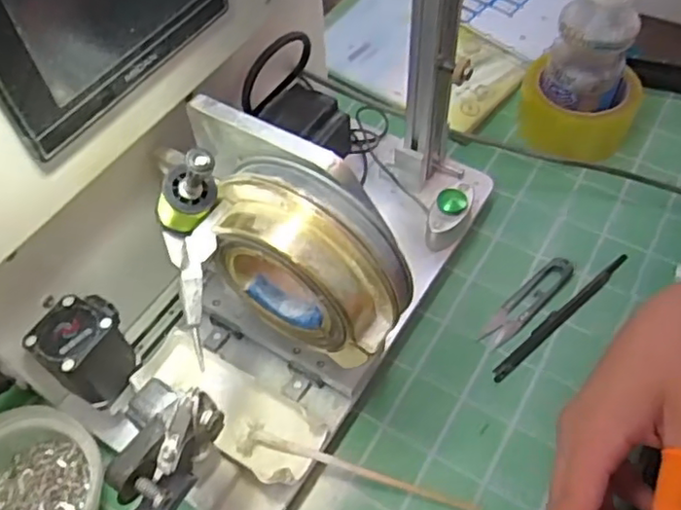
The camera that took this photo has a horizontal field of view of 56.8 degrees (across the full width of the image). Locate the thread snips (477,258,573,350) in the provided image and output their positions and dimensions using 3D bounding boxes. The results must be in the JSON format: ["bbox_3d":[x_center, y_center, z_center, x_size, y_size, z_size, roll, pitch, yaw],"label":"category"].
[{"bbox_3d":[0.146,0.035,0.489,0.099,0.009,0.022,-38,62,-22],"label":"thread snips"}]

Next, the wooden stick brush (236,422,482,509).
[{"bbox_3d":[0.013,0.141,0.408,0.160,0.016,0.019,18,57,0],"label":"wooden stick brush"}]

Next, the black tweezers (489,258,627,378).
[{"bbox_3d":[0.171,0.045,0.485,0.155,0.010,0.011,-36,61,-21],"label":"black tweezers"}]

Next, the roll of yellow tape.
[{"bbox_3d":[0.212,-0.130,0.571,0.100,0.048,0.100,-1,55,1],"label":"roll of yellow tape"}]

